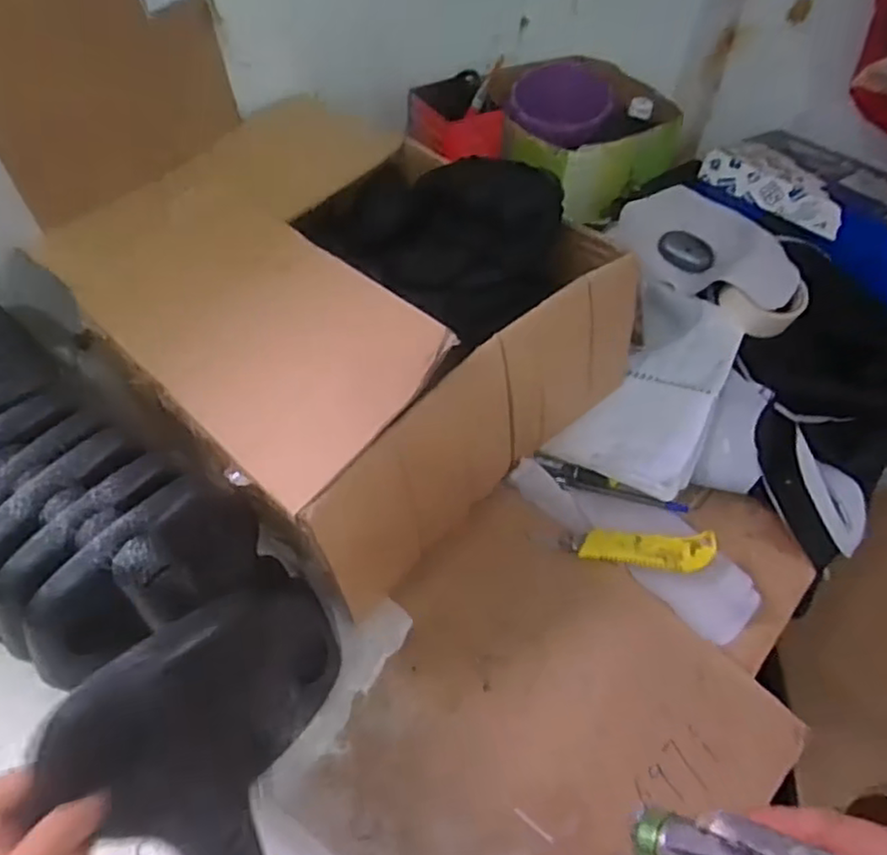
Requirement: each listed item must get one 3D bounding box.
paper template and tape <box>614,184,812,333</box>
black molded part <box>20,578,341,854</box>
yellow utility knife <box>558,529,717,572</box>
[{"bbox_3d":[0.344,-0.226,0.872,0.263,0.045,0.148,32,56,23],"label":"paper template and tape"},{"bbox_3d":[-0.130,0.203,0.465,0.121,0.223,0.199,27,60,16],"label":"black molded part"},{"bbox_3d":[0.194,0.121,0.666,0.146,0.024,0.038,3,49,0],"label":"yellow utility knife"}]

